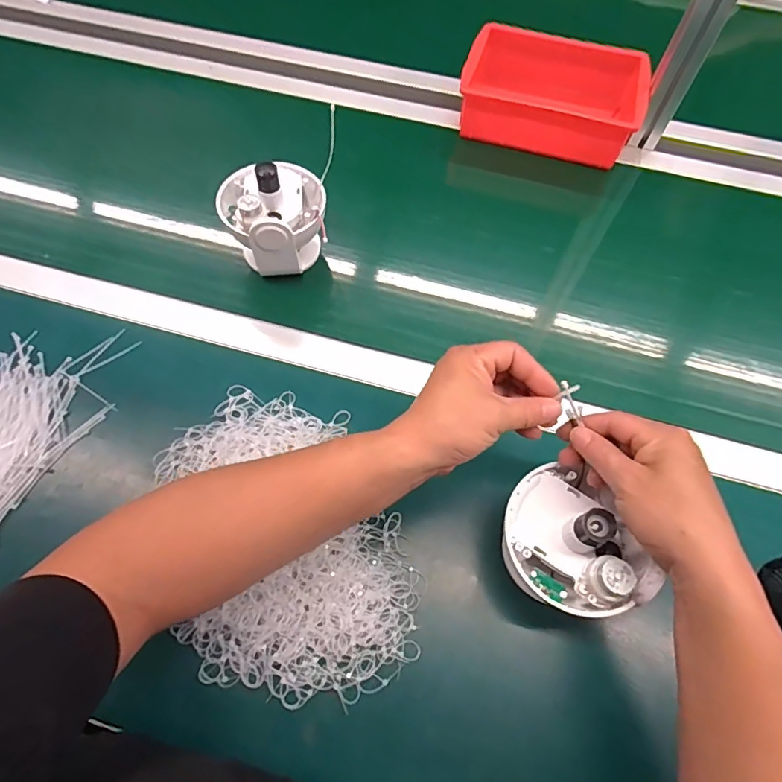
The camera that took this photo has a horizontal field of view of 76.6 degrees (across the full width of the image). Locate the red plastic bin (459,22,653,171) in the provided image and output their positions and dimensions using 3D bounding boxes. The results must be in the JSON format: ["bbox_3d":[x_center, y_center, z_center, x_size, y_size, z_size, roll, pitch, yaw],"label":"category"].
[{"bbox_3d":[0.231,-0.429,0.721,0.247,0.070,0.167,16,64,7],"label":"red plastic bin"}]

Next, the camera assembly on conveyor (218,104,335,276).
[{"bbox_3d":[-0.132,-0.202,0.567,0.113,0.107,0.112,-16,64,-9],"label":"camera assembly on conveyor"}]

